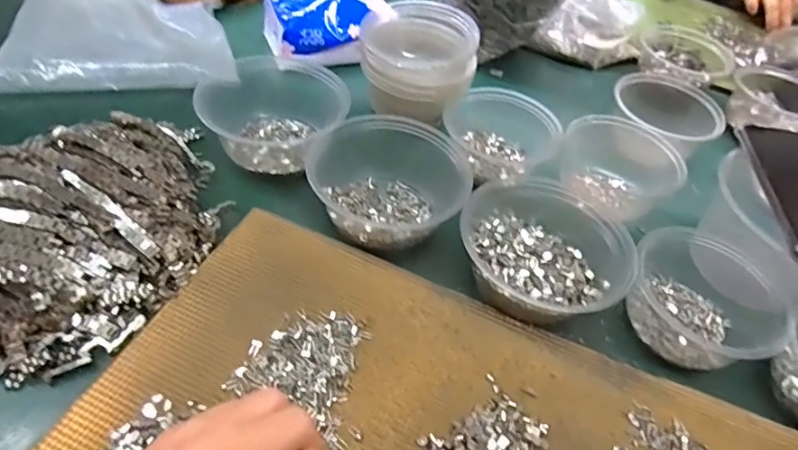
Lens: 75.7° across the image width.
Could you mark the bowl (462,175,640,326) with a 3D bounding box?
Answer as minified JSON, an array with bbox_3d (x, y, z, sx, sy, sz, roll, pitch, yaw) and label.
[{"bbox_3d":[0.119,0.014,0.427,0.132,0.050,0.139,4,49,-5],"label":"bowl"}]

